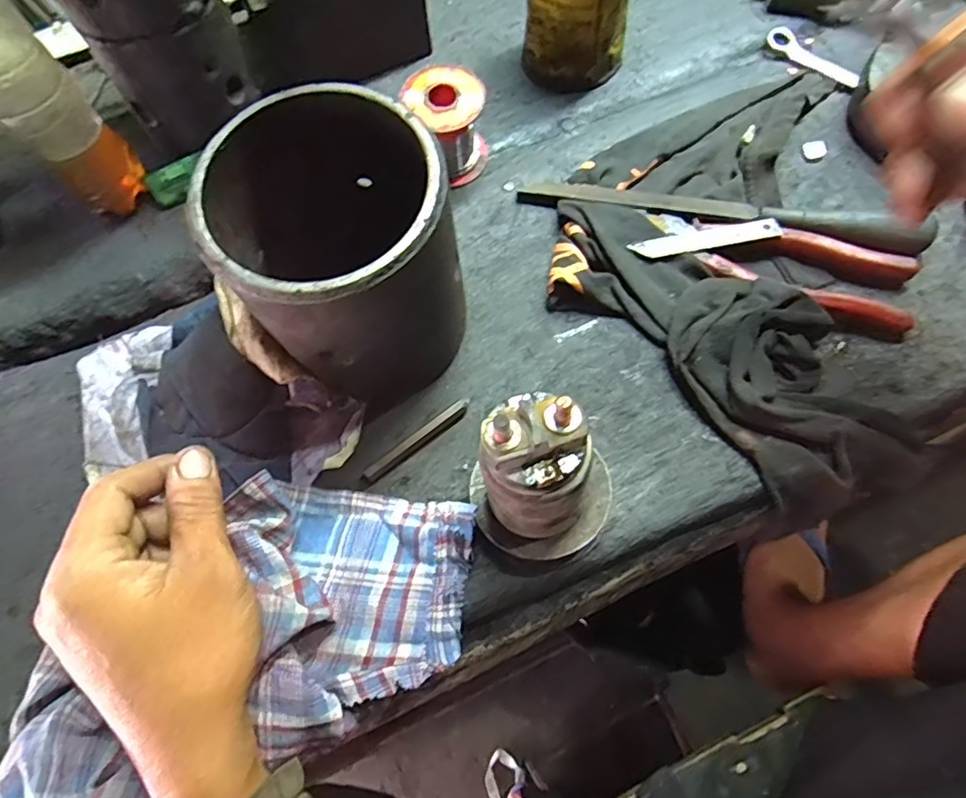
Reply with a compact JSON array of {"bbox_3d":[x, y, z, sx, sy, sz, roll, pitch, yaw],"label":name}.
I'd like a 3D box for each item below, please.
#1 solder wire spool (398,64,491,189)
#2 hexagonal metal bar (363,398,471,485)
[{"bbox_3d":[-0.021,-0.182,0.380,0.048,0.055,0.047,-1,66,3],"label":"solder wire spool"},{"bbox_3d":[-0.039,0.024,0.334,0.073,0.006,0.009,-37,69,-12],"label":"hexagonal metal bar"}]

